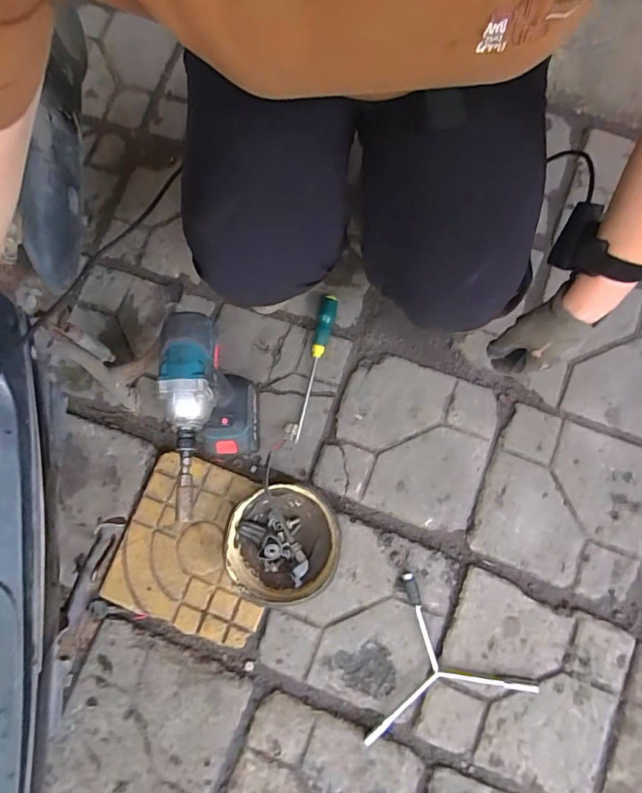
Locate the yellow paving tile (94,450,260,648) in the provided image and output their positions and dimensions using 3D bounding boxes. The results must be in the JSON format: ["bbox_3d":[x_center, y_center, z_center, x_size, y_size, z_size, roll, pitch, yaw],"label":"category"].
[{"bbox_3d":[-0.183,0.225,0.666,0.229,0.015,0.229,19,77,5],"label":"yellow paving tile"}]

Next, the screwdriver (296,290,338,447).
[{"bbox_3d":[-0.006,-0.050,0.729,0.030,0.036,0.247,9,76,3],"label":"screwdriver"}]

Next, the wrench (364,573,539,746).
[{"bbox_3d":[0.196,0.402,0.629,0.214,0.019,0.230,15,77,5],"label":"wrench"}]

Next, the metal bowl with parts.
[{"bbox_3d":[-0.058,0.220,0.665,0.167,0.044,0.169,3,76,2],"label":"metal bowl with parts"}]

